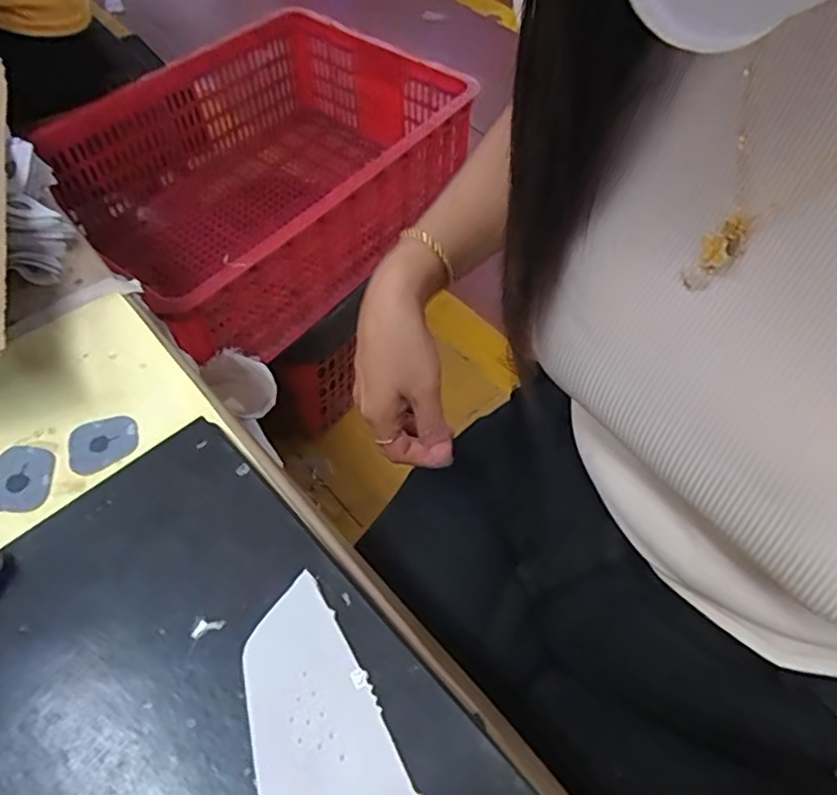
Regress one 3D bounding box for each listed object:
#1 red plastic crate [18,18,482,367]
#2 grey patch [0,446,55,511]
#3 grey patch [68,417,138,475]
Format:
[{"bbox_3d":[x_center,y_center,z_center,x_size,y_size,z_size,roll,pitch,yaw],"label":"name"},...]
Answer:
[{"bbox_3d":[-0.230,-0.343,0.991,0.415,0.208,0.626,32,61,20],"label":"red plastic crate"},{"bbox_3d":[-0.220,0.044,0.350,0.033,0.008,0.036,-3,56,-2],"label":"grey patch"},{"bbox_3d":[-0.182,0.025,0.365,0.039,0.005,0.036,-34,63,-22],"label":"grey patch"}]

